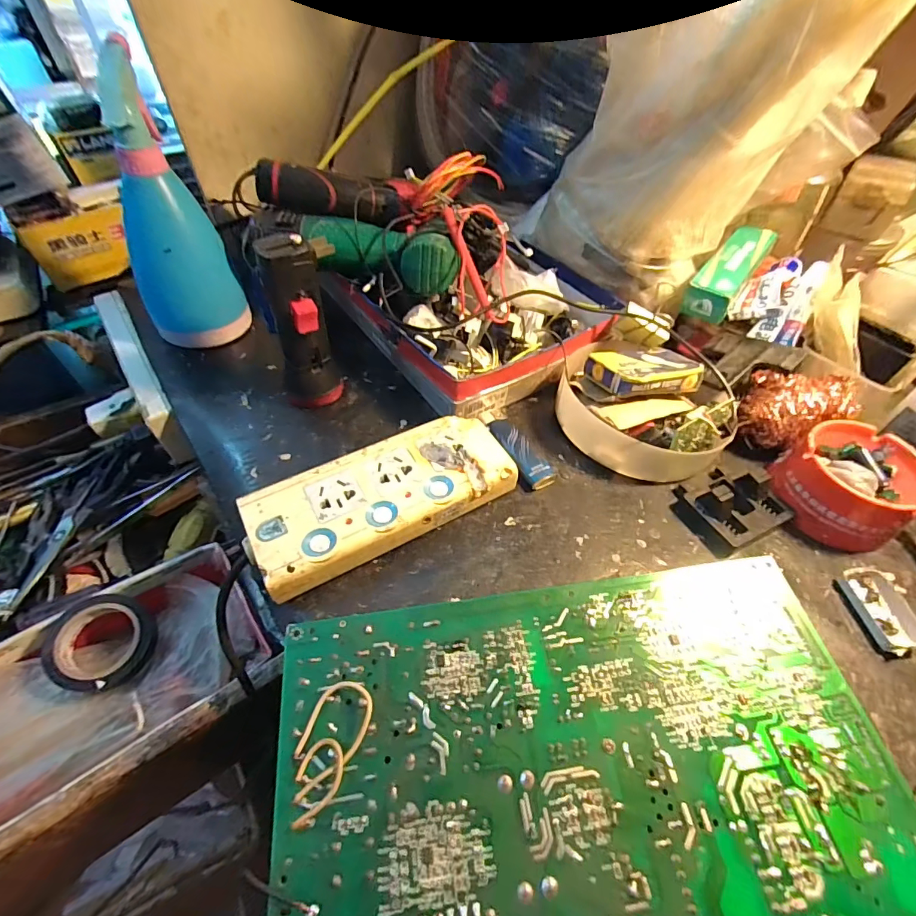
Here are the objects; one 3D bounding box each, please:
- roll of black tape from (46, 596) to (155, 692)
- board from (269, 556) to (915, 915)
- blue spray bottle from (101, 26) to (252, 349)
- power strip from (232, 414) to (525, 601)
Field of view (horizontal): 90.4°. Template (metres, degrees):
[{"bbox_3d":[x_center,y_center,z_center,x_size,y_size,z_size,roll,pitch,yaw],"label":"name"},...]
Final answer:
[{"bbox_3d":[-0.255,0.131,0.325,0.060,0.025,0.063,1,52,-1],"label":"roll of black tape"},{"bbox_3d":[0.060,0.144,0.218,0.271,0.036,0.159,-6,52,-7],"label":"board"},{"bbox_3d":[-0.241,-0.185,0.366,0.079,0.189,0.069,-31,59,-24],"label":"blue spray bottle"},{"bbox_3d":[-0.051,0.025,0.310,0.171,0.031,0.073,-23,56,-19],"label":"power strip"}]

